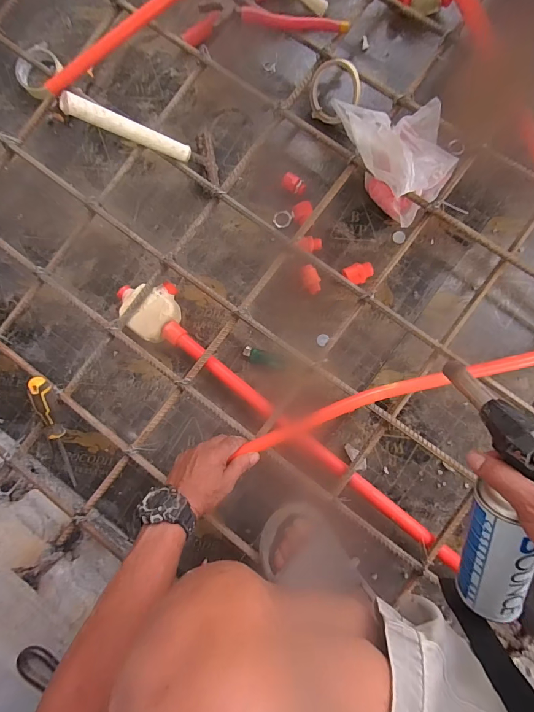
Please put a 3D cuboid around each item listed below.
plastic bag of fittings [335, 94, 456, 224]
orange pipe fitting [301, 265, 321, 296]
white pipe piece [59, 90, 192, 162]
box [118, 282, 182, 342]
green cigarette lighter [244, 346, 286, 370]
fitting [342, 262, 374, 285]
[{"bbox_3d":[0.220,-0.339,0.583,0.142,0.126,0.219,-24,85,2],"label":"plastic bag of fittings"},{"bbox_3d":[0.080,-0.137,0.642,0.029,0.027,0.052,-18,85,3],"label":"orange pipe fitting"},{"bbox_3d":[-0.202,-0.339,0.538,0.019,0.195,0.024,-14,84,42],"label":"white pipe piece"},{"bbox_3d":[-0.207,-0.080,0.632,0.098,0.056,0.089,34,89,5],"label":"box"},{"bbox_3d":[-0.005,0.005,0.641,0.079,0.010,0.026,18,88,5],"label":"green cigarette lighter"},{"bbox_3d":[0.158,-0.142,0.621,0.050,0.034,0.035,-27,85,2],"label":"fitting"}]

